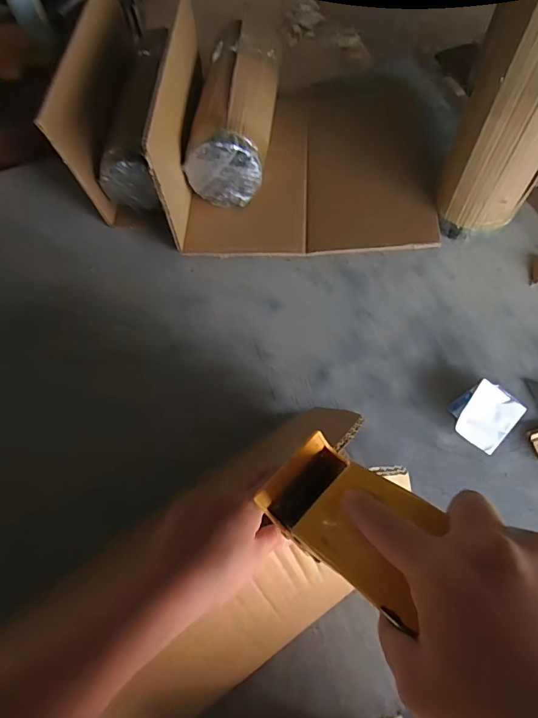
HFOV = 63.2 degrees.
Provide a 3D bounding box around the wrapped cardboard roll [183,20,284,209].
[{"bbox_3d":[-0.052,-0.400,0.710,0.114,0.106,0.279,7,66,5],"label":"wrapped cardboard roll"}]

